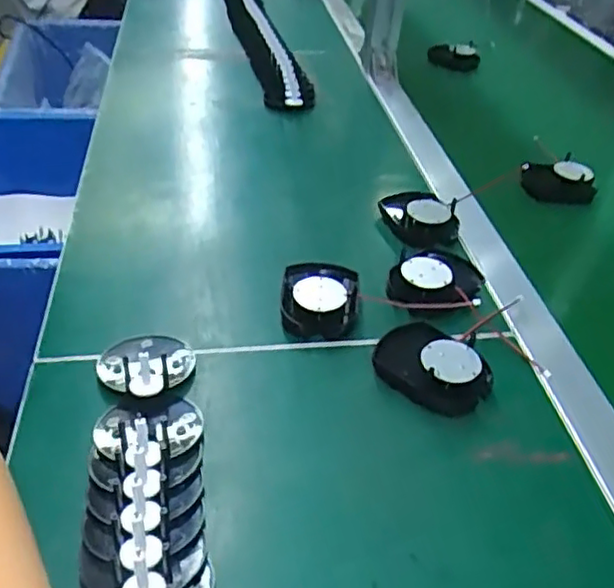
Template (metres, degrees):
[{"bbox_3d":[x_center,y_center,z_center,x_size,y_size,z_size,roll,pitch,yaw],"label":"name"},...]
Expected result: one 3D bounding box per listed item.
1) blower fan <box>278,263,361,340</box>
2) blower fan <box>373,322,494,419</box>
[{"bbox_3d":[0.009,0.005,0.497,0.056,0.030,0.068,6,38,1],"label":"blower fan"},{"bbox_3d":[0.086,0.049,0.445,0.078,0.031,0.057,25,42,23],"label":"blower fan"}]

